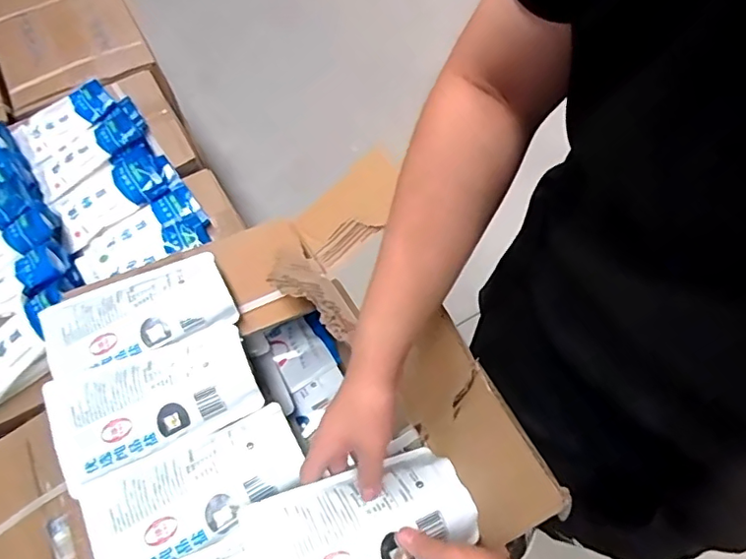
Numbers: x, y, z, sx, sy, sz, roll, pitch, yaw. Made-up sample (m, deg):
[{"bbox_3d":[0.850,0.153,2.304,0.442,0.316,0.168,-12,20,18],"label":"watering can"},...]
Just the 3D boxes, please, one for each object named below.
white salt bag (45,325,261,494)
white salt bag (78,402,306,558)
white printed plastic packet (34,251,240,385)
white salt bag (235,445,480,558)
[{"bbox_3d":[-0.225,0.126,0.570,0.200,0.029,0.114,-23,62,-9],"label":"white salt bag"},{"bbox_3d":[-0.167,0.199,0.527,0.199,0.021,0.093,-27,63,-11],"label":"white salt bag"},{"bbox_3d":[-0.265,0.036,0.620,0.202,0.027,0.105,-23,62,-9],"label":"white printed plastic packet"},{"bbox_3d":[-0.006,0.221,0.495,0.195,0.023,0.116,-19,60,-24],"label":"white salt bag"}]

